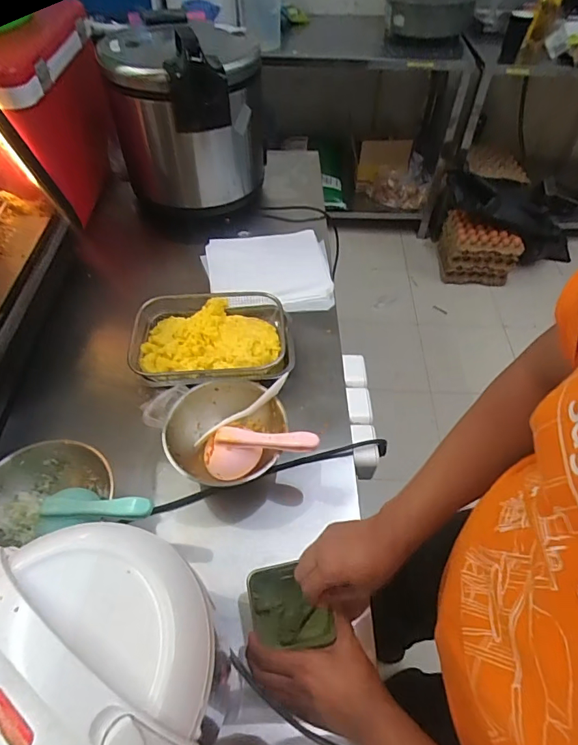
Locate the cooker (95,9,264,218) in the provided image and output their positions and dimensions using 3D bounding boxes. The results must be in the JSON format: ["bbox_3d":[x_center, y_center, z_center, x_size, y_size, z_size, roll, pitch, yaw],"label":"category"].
[{"bbox_3d":[-0.245,-0.614,1.073,0.312,0.348,0.342,2,51,1],"label":"cooker"}]

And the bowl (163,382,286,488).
[{"bbox_3d":[-0.103,0.104,0.724,0.190,0.068,0.185,0,51,0],"label":"bowl"}]

